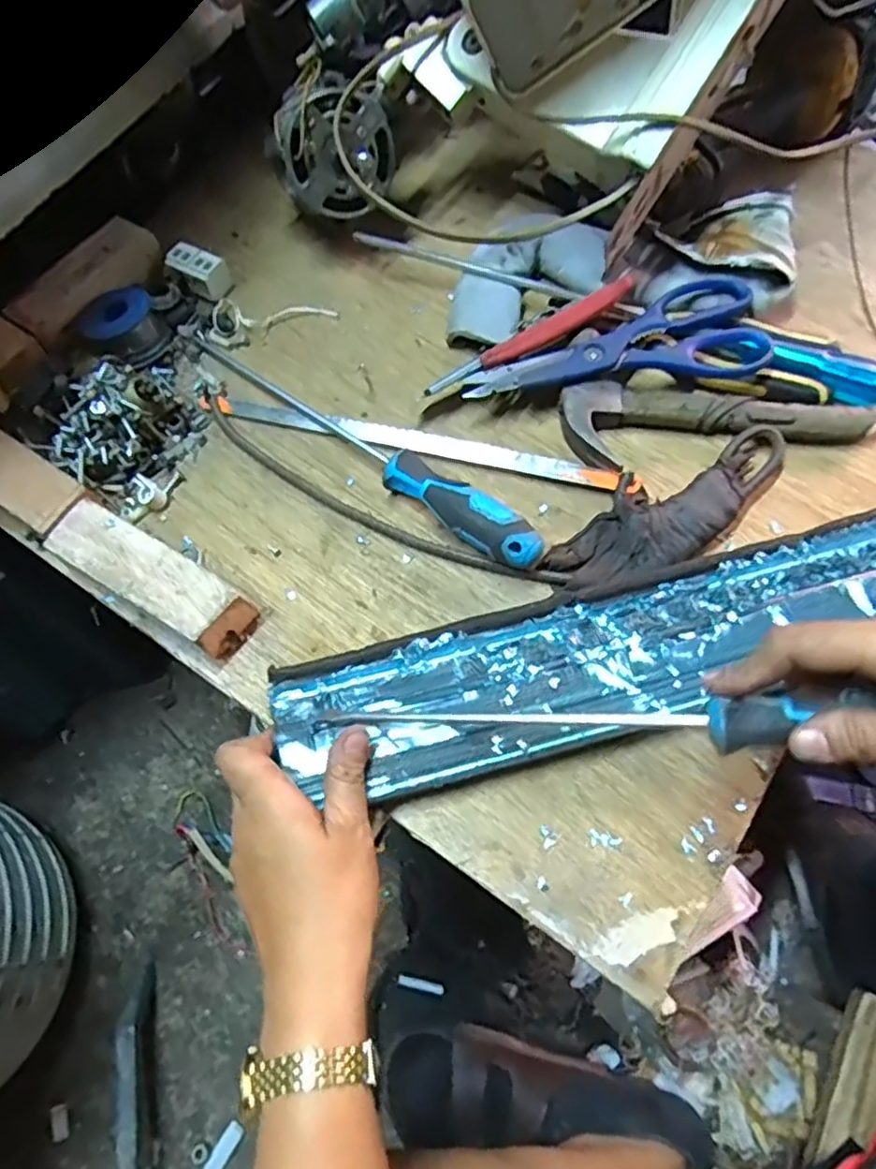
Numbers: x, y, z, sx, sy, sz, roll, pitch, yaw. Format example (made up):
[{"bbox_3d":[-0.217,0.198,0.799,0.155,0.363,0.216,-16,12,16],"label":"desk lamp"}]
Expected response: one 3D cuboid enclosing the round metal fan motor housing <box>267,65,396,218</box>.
[{"bbox_3d":[-0.077,-0.312,0.483,0.085,0.086,0.055,-18,37,-11],"label":"round metal fan motor housing"}]

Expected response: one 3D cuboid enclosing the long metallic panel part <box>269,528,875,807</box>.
[{"bbox_3d":[0.185,0.024,0.392,0.549,0.031,0.093,-15,67,-4],"label":"long metallic panel part"}]

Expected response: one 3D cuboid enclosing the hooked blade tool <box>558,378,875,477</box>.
[{"bbox_3d":[0.181,-0.115,0.450,0.195,0.024,0.072,-9,66,-1],"label":"hooked blade tool"}]

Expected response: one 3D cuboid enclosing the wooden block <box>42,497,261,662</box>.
[{"bbox_3d":[-0.170,-0.003,0.411,0.123,0.040,0.038,29,71,14],"label":"wooden block"}]

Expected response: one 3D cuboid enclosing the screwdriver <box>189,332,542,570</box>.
[{"bbox_3d":[-0.056,-0.101,0.450,0.299,0.030,0.032,38,74,17],"label":"screwdriver"}]

